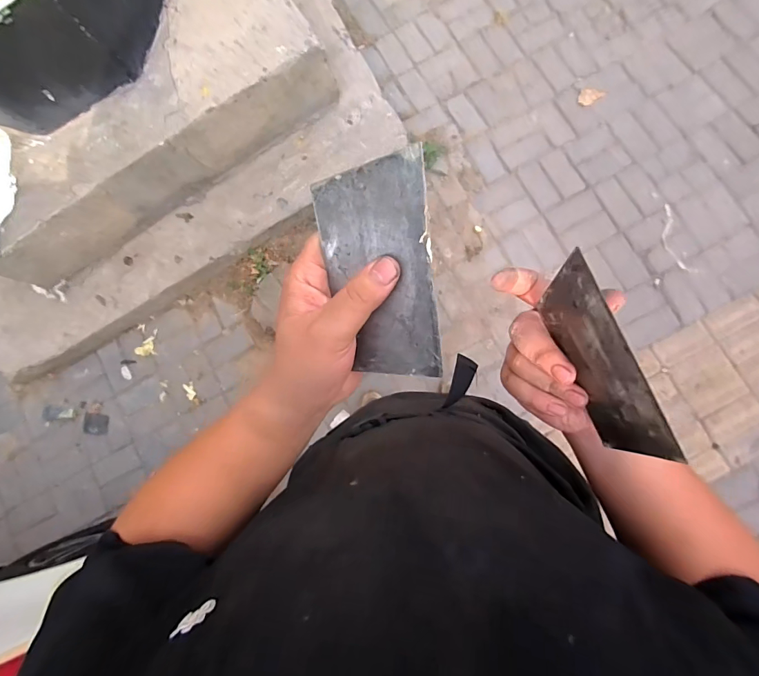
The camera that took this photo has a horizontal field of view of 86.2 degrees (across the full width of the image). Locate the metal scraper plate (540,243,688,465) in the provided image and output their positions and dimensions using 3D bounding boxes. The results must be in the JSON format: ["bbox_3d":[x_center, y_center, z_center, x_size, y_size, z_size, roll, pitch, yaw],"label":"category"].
[{"bbox_3d":[0.138,0.013,0.256,0.004,0.067,0.122,-23,83,-7],"label":"metal scraper plate"}]

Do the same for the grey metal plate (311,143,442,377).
[{"bbox_3d":[0.000,-0.039,0.257,0.070,0.005,0.135,0,112,22],"label":"grey metal plate"}]

